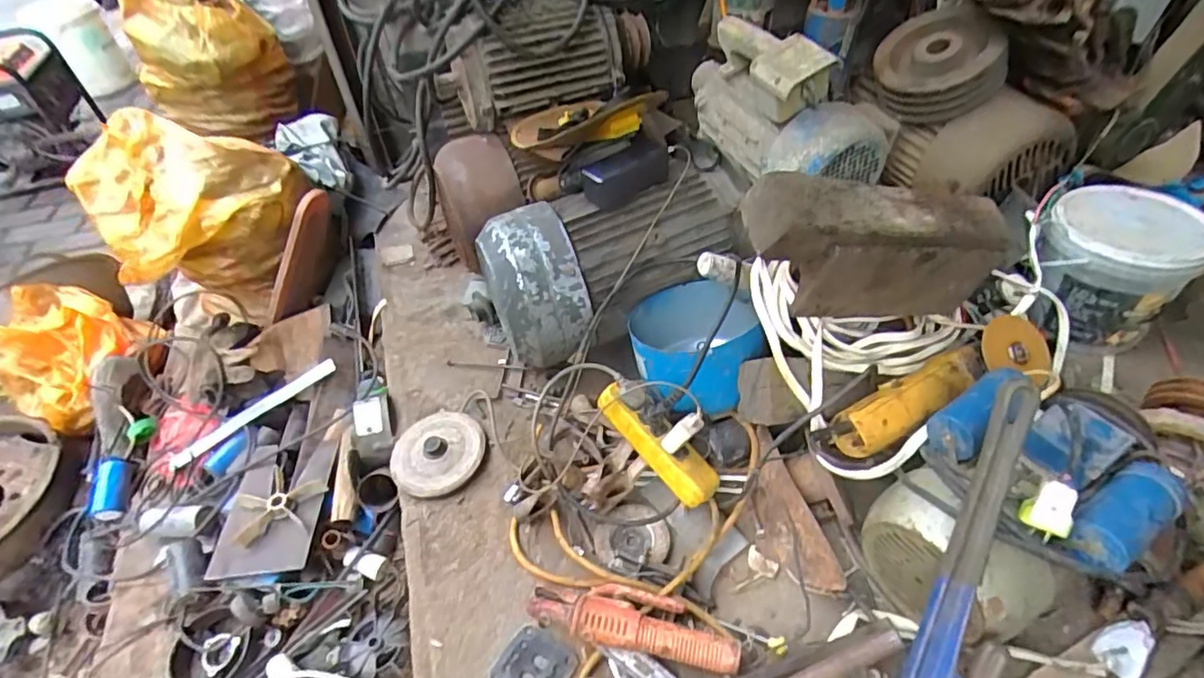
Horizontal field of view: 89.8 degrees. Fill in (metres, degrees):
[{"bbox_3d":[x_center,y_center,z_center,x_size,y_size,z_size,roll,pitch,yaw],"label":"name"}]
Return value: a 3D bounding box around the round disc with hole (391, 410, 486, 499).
[{"bbox_3d":[-0.250,0.167,0.912,0.141,0.024,0.138,-3,45,3],"label":"round disc with hole"}]

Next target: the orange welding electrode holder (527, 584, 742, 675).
[{"bbox_3d":[0.033,0.307,0.666,0.230,0.027,0.067,6,46,12],"label":"orange welding electrode holder"}]

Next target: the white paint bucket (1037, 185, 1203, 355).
[{"bbox_3d":[0.773,-0.105,0.932,0.187,0.189,0.185,-3,45,3],"label":"white paint bucket"}]

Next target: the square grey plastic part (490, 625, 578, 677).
[{"bbox_3d":[-0.078,0.378,0.691,0.083,0.008,0.079,22,51,25],"label":"square grey plastic part"}]

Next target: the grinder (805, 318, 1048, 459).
[{"bbox_3d":[0.390,0.063,0.719,0.316,0.075,0.082,-21,47,-15],"label":"grinder"}]

